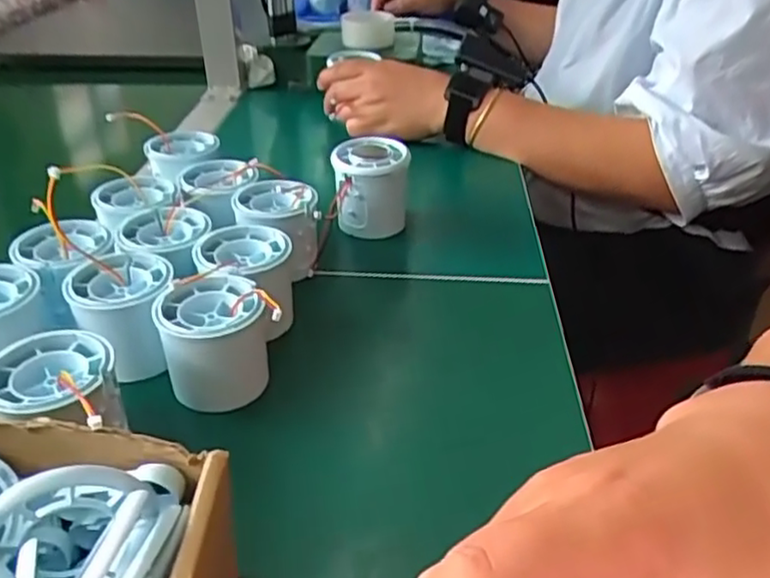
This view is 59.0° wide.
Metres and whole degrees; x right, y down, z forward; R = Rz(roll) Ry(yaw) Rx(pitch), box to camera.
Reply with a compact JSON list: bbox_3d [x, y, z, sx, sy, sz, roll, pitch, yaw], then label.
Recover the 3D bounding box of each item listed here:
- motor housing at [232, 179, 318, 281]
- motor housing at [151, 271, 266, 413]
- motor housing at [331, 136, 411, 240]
[{"bbox_3d":[-0.075,-0.040,0.456,0.055,0.057,0.054,0,34,0],"label":"motor housing"},{"bbox_3d":[-0.088,0.027,0.355,0.050,0.053,0.049,-7,34,-10],"label":"motor housing"},{"bbox_3d":[-0.010,-0.073,0.506,0.052,0.061,0.052,-1,34,-2],"label":"motor housing"}]

